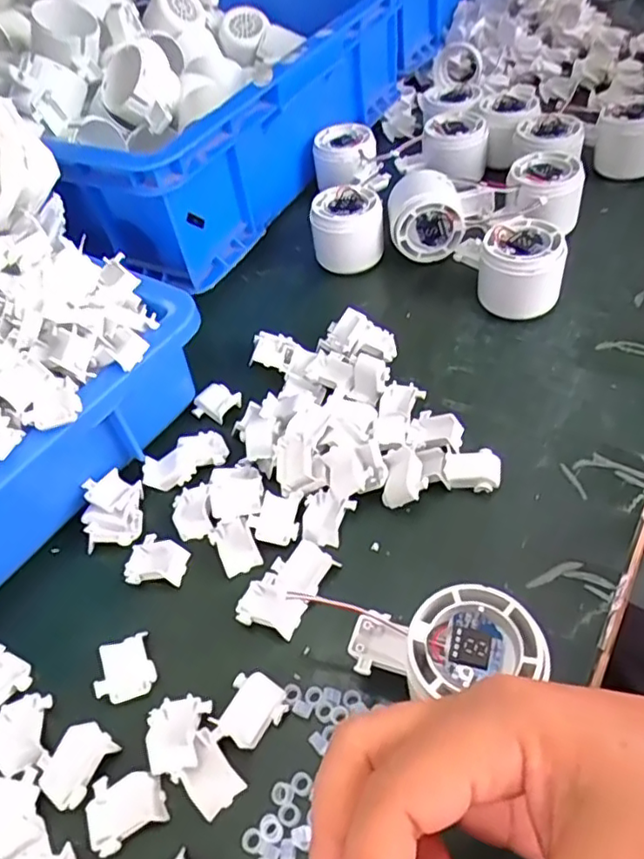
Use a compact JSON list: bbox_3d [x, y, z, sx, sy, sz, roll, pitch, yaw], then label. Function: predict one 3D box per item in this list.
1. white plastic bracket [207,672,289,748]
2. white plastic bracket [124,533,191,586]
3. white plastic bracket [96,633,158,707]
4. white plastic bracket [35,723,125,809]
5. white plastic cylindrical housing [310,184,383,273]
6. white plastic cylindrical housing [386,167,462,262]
[{"bbox_3d":[-0.034,0.134,0.295,0.029,0.005,0.034,19,55,23],"label":"white plastic bracket"},{"bbox_3d":[-0.095,0.075,0.355,0.033,0.009,0.029,3,50,11],"label":"white plastic bracket"},{"bbox_3d":[-0.102,0.122,0.316,0.029,0.009,0.031,-21,50,-10],"label":"white plastic bracket"},{"bbox_3d":[-0.116,0.156,0.291,0.029,0.009,0.033,26,58,27],"label":"white plastic bracket"},{"bbox_3d":[0.021,-0.168,0.517,0.055,0.053,0.055,-3,52,3],"label":"white plastic cylindrical housing"},{"bbox_3d":[0.083,-0.175,0.505,0.059,0.073,0.047,-1,50,9],"label":"white plastic cylindrical housing"}]

